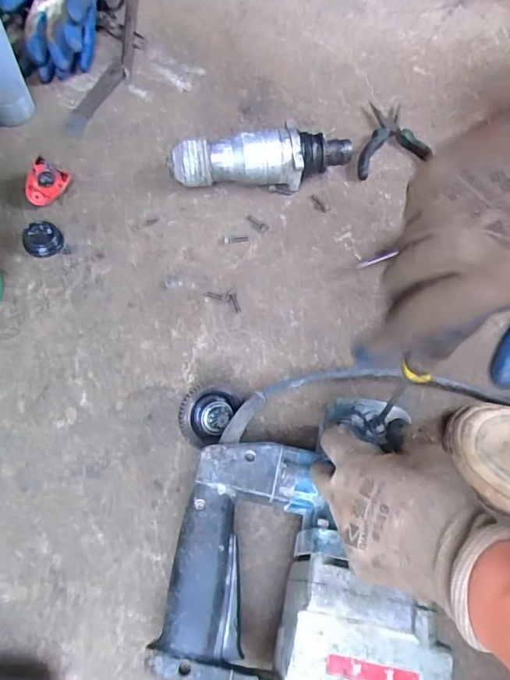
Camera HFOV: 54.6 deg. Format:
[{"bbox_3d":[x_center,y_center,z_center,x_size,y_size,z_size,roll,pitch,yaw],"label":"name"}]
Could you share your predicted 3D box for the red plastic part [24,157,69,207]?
[{"bbox_3d":[-0.248,-0.188,0.584,0.030,0.037,0.051,33,67,14],"label":"red plastic part"}]

